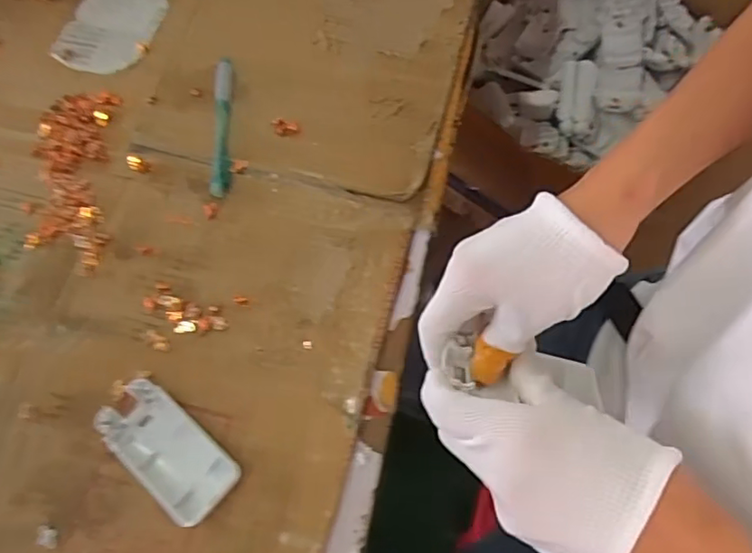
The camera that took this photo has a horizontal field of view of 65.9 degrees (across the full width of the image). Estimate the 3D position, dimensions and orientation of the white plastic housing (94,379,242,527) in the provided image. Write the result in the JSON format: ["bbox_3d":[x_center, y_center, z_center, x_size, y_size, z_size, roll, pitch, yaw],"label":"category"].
[{"bbox_3d":[-0.133,0.112,0.375,0.096,0.014,0.047,41,77,15],"label":"white plastic housing"}]

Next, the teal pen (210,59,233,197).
[{"bbox_3d":[-0.123,-0.120,0.465,0.013,0.009,0.124,-3,70,1],"label":"teal pen"}]

